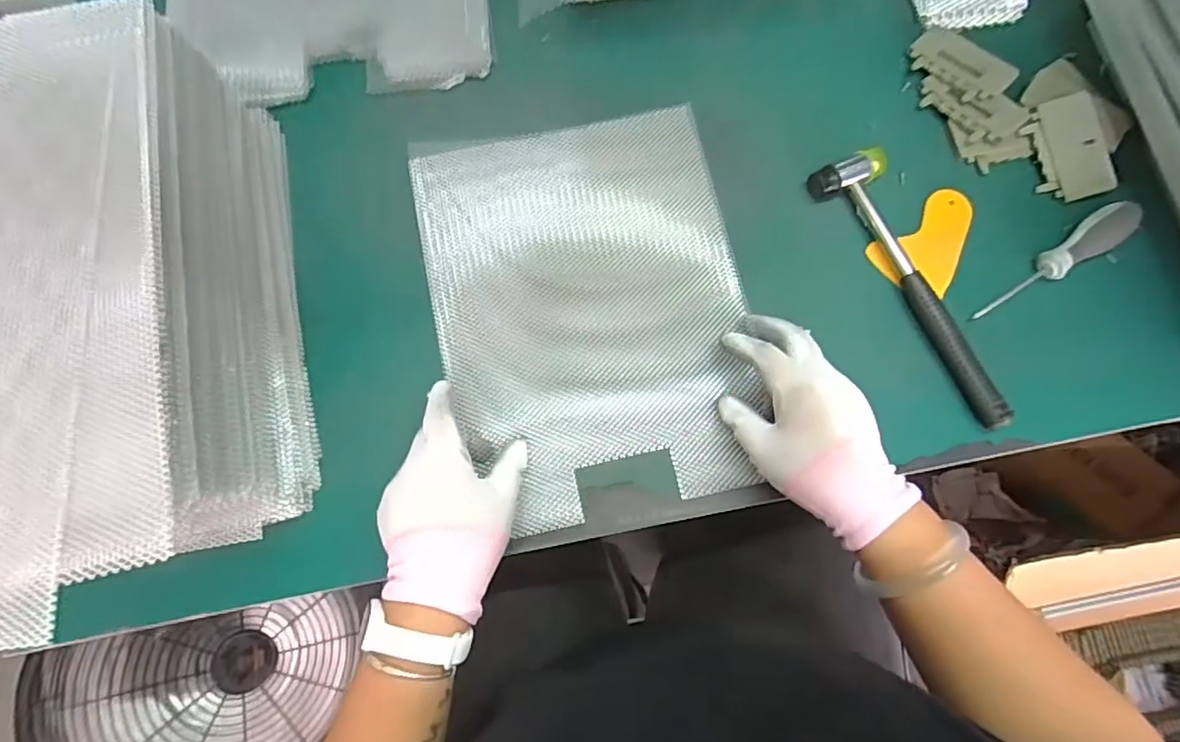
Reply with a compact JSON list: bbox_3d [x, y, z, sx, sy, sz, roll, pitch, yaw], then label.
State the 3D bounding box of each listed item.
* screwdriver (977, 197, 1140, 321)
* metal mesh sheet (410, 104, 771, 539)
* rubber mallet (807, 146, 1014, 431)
[{"bbox_3d":[0.374,-0.086,0.479,0.137,0.019,0.028,-36,78,7],"label":"screwdriver"},{"bbox_3d":[0.002,-0.049,0.478,0.245,0.037,0.320,-12,77,-2],"label":"metal mesh sheet"},{"bbox_3d":[0.264,-0.070,0.478,0.056,0.023,0.242,-26,78,-5],"label":"rubber mallet"}]

